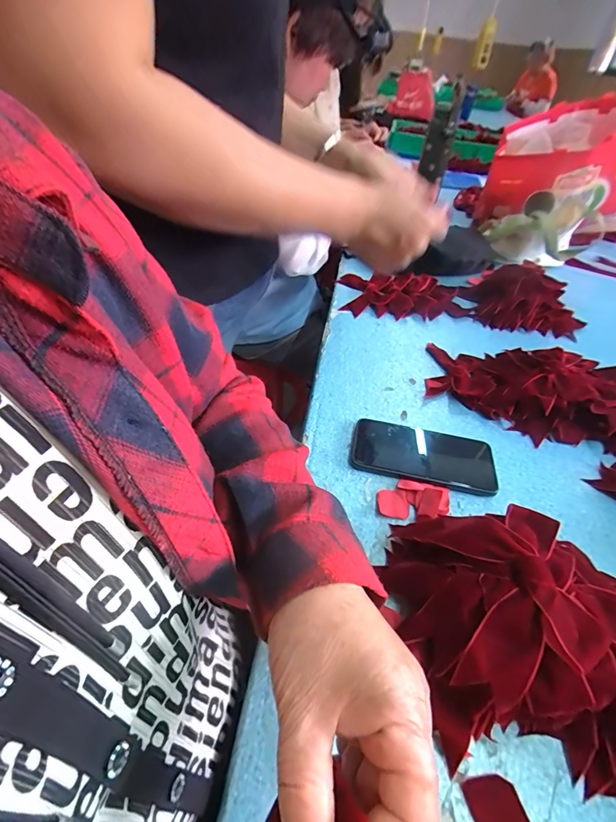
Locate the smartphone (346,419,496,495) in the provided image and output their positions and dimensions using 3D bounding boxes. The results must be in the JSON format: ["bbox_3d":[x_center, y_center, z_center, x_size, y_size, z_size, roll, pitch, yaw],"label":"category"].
[{"bbox_3d":[0.136,0.053,0.452,0.163,0.012,0.081,14,45,7],"label":"smartphone"}]

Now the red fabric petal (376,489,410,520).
[{"bbox_3d":[0.091,0.100,0.406,0.034,0.004,0.034,5,45,-5],"label":"red fabric petal"}]

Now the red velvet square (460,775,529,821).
[{"bbox_3d":[0.123,0.258,0.245,0.034,0.004,0.034,-6,47,-13],"label":"red velvet square"}]

